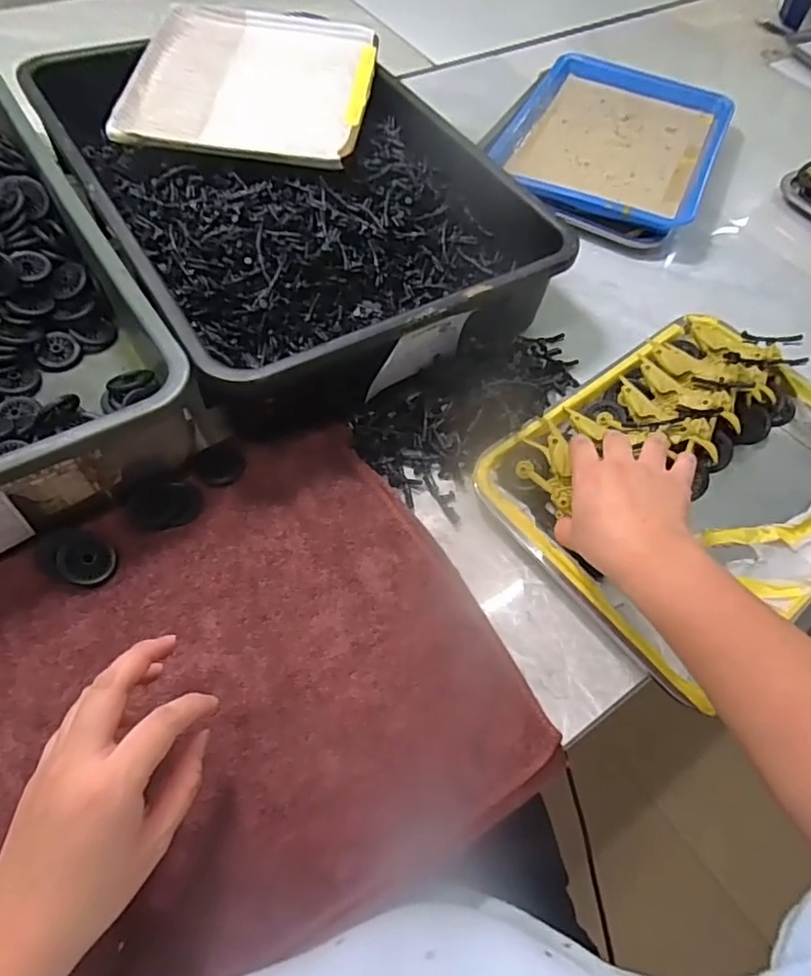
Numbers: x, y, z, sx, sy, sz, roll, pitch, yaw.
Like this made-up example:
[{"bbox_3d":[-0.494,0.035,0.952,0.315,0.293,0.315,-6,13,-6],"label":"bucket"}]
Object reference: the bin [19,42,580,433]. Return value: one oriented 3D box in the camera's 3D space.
[{"bbox_3d":[-0.118,-0.300,0.613,0.367,0.100,0.506,-25,64,-19],"label":"bin"}]

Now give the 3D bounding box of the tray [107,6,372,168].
[{"bbox_3d":[-0.160,-0.440,0.642,0.239,0.017,0.247,7,64,-2],"label":"tray"}]

